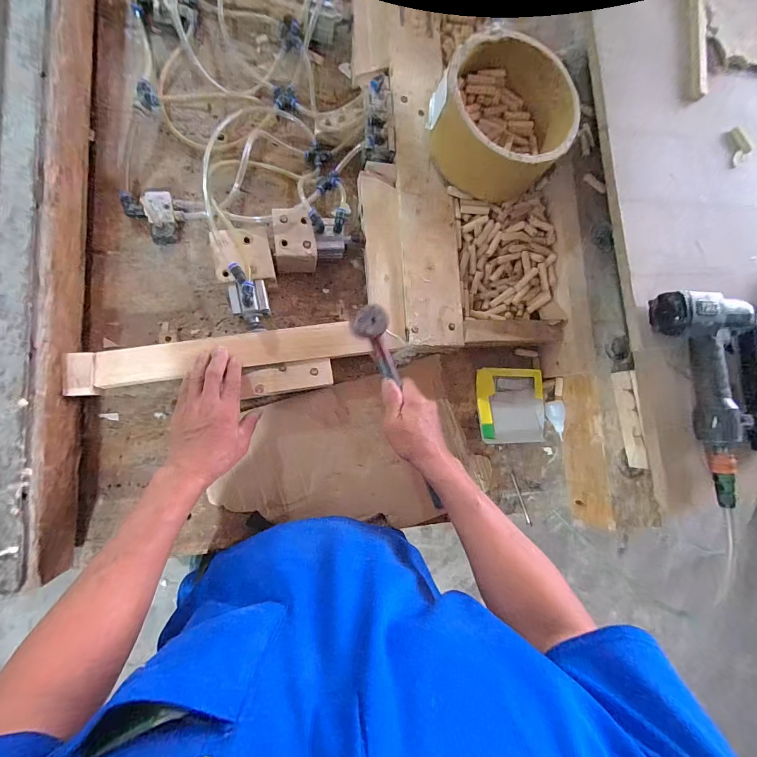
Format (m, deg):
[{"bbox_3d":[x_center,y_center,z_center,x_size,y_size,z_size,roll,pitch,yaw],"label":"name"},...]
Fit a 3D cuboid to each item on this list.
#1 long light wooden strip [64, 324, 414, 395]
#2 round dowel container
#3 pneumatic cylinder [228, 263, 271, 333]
[{"bbox_3d":[-0.191,-0.039,0.546,0.461,0.031,0.054,-8,86,-13],"label":"long light wooden strip"},{"bbox_3d":[0.208,-0.431,0.608,0.216,0.116,0.214,2,83,-14],"label":"round dowel container"},{"bbox_3d":[-0.192,-0.116,0.547,0.053,0.066,0.088,-11,86,-12],"label":"pneumatic cylinder"}]

